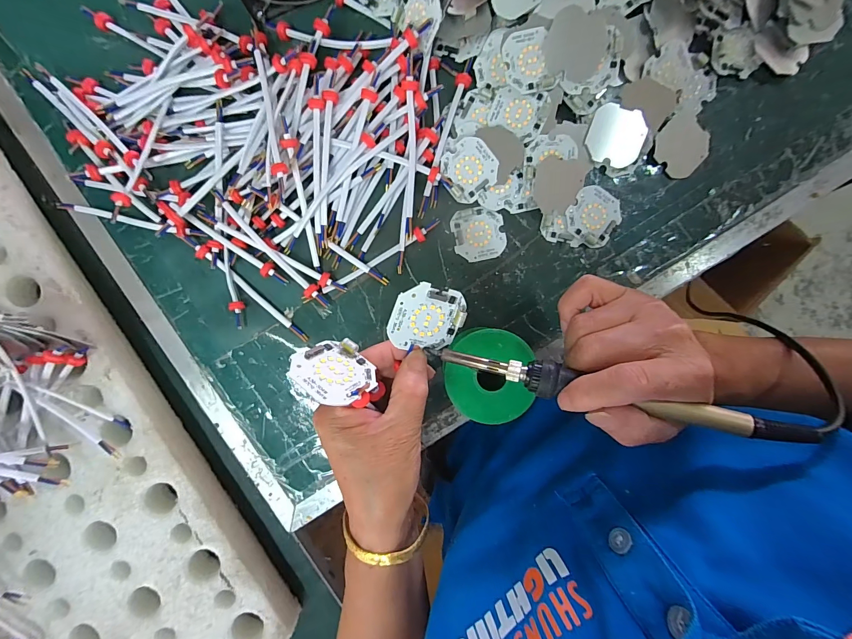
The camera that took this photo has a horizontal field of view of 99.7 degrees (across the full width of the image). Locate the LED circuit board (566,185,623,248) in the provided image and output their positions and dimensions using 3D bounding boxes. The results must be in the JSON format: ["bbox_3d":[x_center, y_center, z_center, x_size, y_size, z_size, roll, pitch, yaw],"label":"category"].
[{"bbox_3d":[0.150,-0.090,0.321,0.045,0.005,0.054,27,95,-2],"label":"LED circuit board"}]

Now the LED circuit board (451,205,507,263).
[{"bbox_3d":[0.048,-0.077,0.323,0.046,0.004,0.046,-11,95,2],"label":"LED circuit board"}]

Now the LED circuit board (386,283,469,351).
[{"bbox_3d":[0.001,0.000,0.230,0.045,0.006,0.043,13,110,-23],"label":"LED circuit board"}]

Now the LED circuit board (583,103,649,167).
[{"bbox_3d":[0.164,-0.159,0.311,0.046,0.006,0.046,16,96,-1],"label":"LED circuit board"}]

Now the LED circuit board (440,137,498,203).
[{"bbox_3d":[0.037,-0.130,0.311,0.048,0.007,0.045,-42,92,10],"label":"LED circuit board"}]

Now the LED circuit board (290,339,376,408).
[{"bbox_3d":[-0.054,0.029,0.212,0.044,0.047,0.005,37,124,23],"label":"LED circuit board"}]

